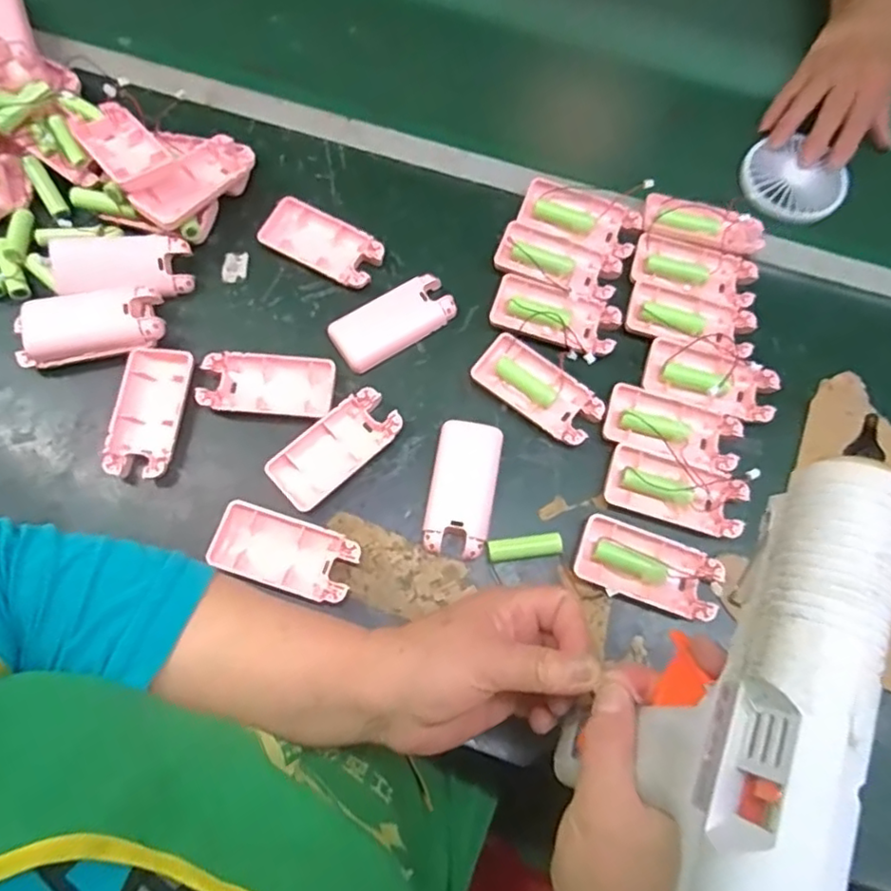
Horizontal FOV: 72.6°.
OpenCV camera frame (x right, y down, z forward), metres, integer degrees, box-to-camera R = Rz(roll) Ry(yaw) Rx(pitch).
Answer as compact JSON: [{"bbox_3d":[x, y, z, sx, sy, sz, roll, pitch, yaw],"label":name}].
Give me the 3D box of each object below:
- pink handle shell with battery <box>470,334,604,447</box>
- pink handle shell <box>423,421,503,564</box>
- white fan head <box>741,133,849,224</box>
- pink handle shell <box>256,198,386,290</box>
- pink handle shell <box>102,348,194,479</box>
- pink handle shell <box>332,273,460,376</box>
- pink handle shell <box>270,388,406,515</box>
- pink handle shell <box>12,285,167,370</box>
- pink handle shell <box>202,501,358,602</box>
[{"bbox_3d":[0.068,-0.041,0.446,0.094,0.012,0.043,36,75,10],"label":"pink handle shell with battery"},{"bbox_3d":[0.012,0.029,0.419,0.045,0.011,0.092,10,72,2],"label":"pink handle shell"},{"bbox_3d":[0.301,-0.231,0.529,0.088,0.015,0.079,43,76,11],"label":"white fan head"},{"bbox_3d":[-0.097,-0.159,0.479,0.095,0.015,0.047,26,73,7],"label":"pink handle shell"},{"bbox_3d":[-0.213,-0.023,0.436,0.046,0.018,0.095,4,72,0],"label":"pink handle shell"},{"bbox_3d":[-0.040,-0.095,0.460,0.093,0.012,0.044,-32,76,-11],"label":"pink handle shell"},{"bbox_3d":[-0.077,0.002,0.427,0.094,0.012,0.044,-41,78,-13],"label":"pink handle shell"},{"bbox_3d":[-0.259,-0.086,0.442,0.104,0.028,0.045,-7,72,-4],"label":"pink handle shell"},{"bbox_3d":[-0.107,0.072,0.406,0.094,0.011,0.047,18,72,4],"label":"pink handle shell"}]

